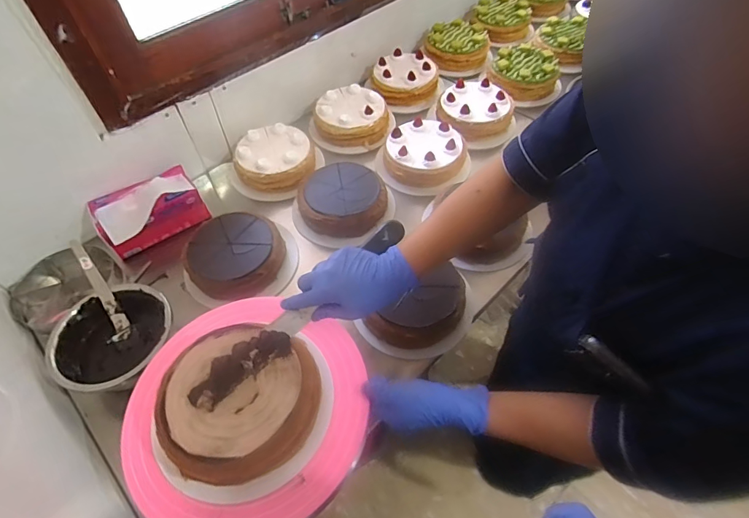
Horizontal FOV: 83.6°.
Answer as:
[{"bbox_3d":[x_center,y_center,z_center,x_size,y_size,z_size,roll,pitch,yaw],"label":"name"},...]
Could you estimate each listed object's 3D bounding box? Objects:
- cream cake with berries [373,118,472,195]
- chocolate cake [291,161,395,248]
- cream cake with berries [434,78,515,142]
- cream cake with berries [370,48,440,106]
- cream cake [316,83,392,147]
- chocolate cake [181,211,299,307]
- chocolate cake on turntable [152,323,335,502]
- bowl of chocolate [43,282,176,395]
[{"bbox_3d":[0.112,-0.227,0.923,0.191,0.068,0.175,-1,54,1],"label":"cream cake with berries"},{"bbox_3d":[-0.067,-0.119,0.873,0.190,0.073,0.178,-1,54,1],"label":"chocolate cake"},{"bbox_3d":[0.237,-0.362,0.999,0.165,0.055,0.178,-1,54,1],"label":"cream cake with berries"},{"bbox_3d":[0.080,-0.487,1.112,0.179,0.065,0.207,3,54,4],"label":"cream cake with berries"},{"bbox_3d":[-0.059,-0.341,1.026,0.160,0.083,0.163,-1,54,1],"label":"cream cake"},{"bbox_3d":[-0.250,-0.003,0.775,0.192,0.066,0.180,1,54,3],"label":"chocolate cake"},{"bbox_3d":[-0.147,0.165,0.476,0.180,0.072,0.177,-1,54,1],"label":"chocolate cake on turntable"},{"bbox_3d":[-0.401,0.126,0.655,0.159,0.069,0.171,-1,54,1],"label":"bowl of chocolate"}]

